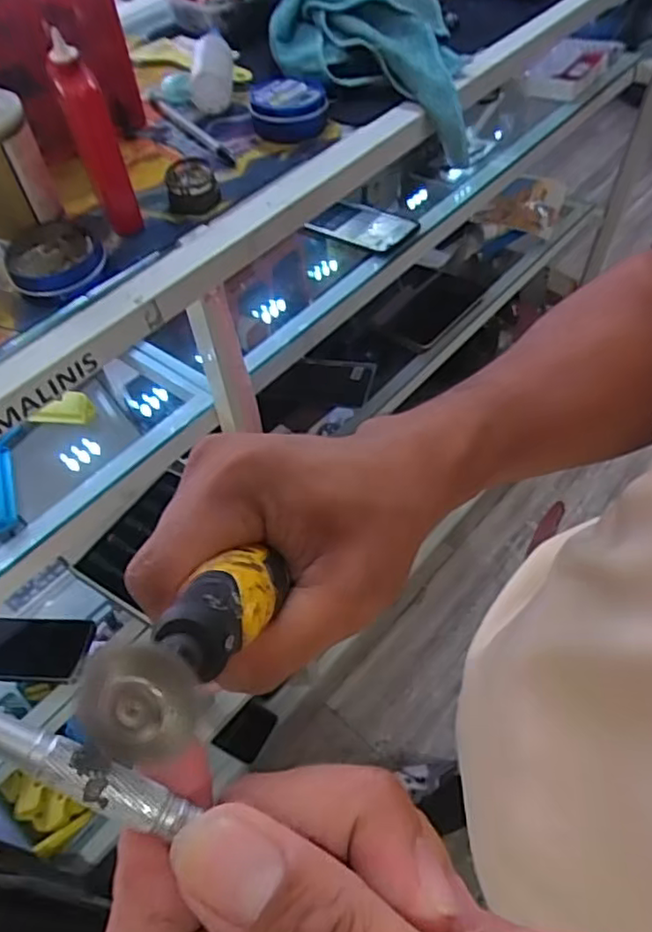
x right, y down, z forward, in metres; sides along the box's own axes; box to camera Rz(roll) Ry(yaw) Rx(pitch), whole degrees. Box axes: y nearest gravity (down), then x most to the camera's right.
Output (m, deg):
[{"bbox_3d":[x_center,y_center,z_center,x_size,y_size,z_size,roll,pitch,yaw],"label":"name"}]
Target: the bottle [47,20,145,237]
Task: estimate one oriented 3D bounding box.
[{"bbox_3d":[-0.150,-0.211,0.419,0.024,0.120,0.028,-23,57,-13],"label":"bottle"}]

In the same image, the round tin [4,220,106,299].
[{"bbox_3d":[-0.181,-0.137,0.426,0.060,0.019,0.055,-8,55,-3],"label":"round tin"}]

